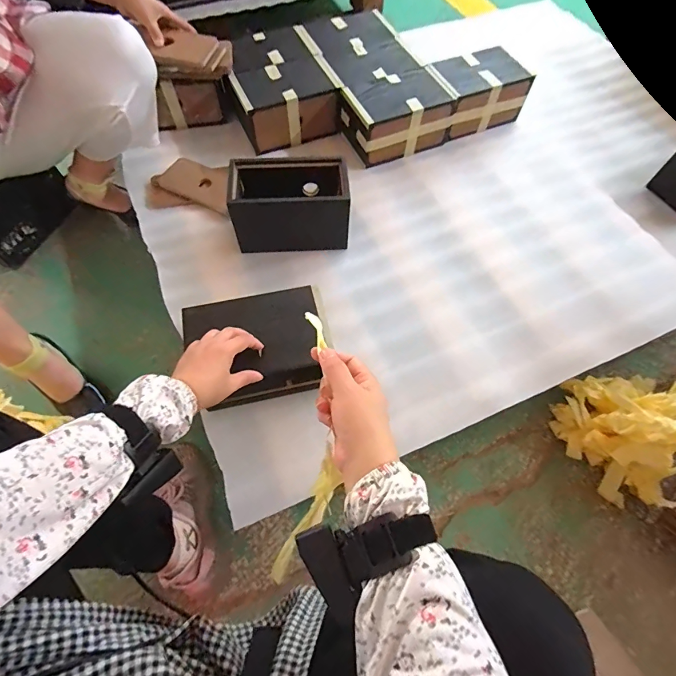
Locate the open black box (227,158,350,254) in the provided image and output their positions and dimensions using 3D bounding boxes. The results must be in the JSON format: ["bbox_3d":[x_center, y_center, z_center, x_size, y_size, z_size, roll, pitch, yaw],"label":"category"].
[{"bbox_3d":[-0.089,-0.259,0.754,0.212,0.122,0.130,-3,65,-3],"label":"open black box"}]

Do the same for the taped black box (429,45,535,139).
[{"bbox_3d":[0.329,-0.600,0.955,0.215,0.117,0.146,-24,68,-12],"label":"taped black box"}]

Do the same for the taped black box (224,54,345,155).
[{"bbox_3d":[-0.118,-0.549,0.913,0.240,0.100,0.152,-21,67,-11],"label":"taped black box"}]

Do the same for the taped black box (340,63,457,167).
[{"bbox_3d":[0.134,-0.512,0.898,0.226,0.104,0.142,-20,67,-10],"label":"taped black box"}]

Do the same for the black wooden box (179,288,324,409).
[{"bbox_3d":[-0.125,0.014,0.620,0.189,0.124,0.135,-12,66,-7],"label":"black wooden box"}]

